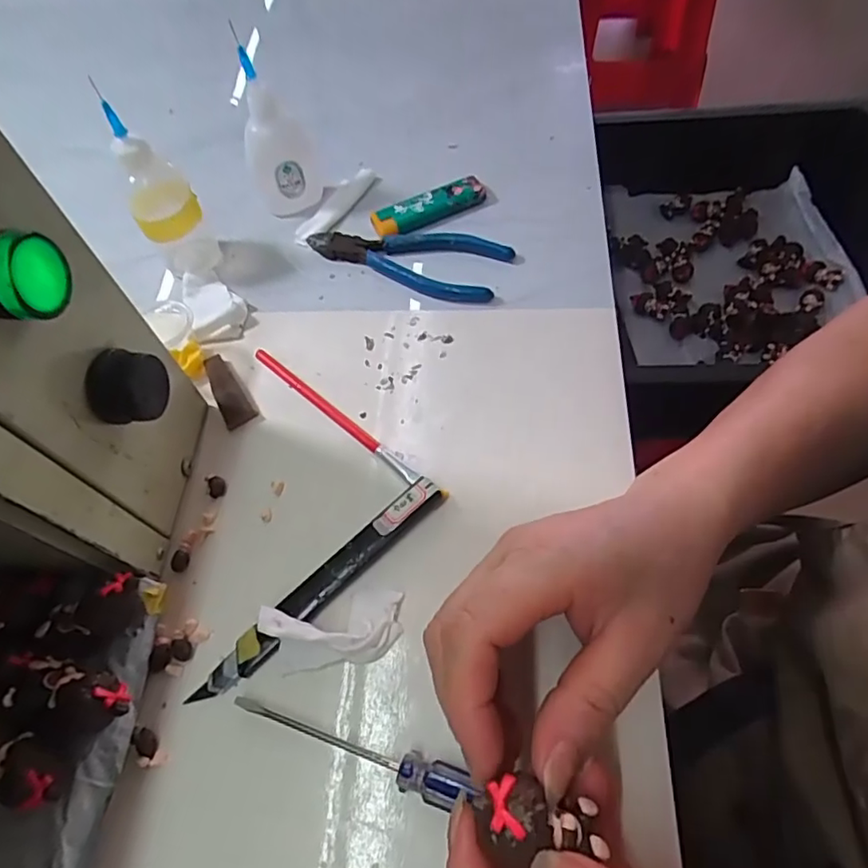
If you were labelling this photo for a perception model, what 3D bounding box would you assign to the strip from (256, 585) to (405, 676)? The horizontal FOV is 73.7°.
[{"bbox_3d":[-0.044,0.086,0.257,0.060,0.019,0.032,-15,62,-4],"label":"strip"}]

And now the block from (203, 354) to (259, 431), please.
[{"bbox_3d":[-0.119,-0.027,0.332,0.018,0.004,0.050,-28,64,-11],"label":"block"}]

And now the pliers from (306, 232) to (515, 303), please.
[{"bbox_3d":[-0.019,-0.114,0.371,0.127,0.020,0.044,16,64,12],"label":"pliers"}]

